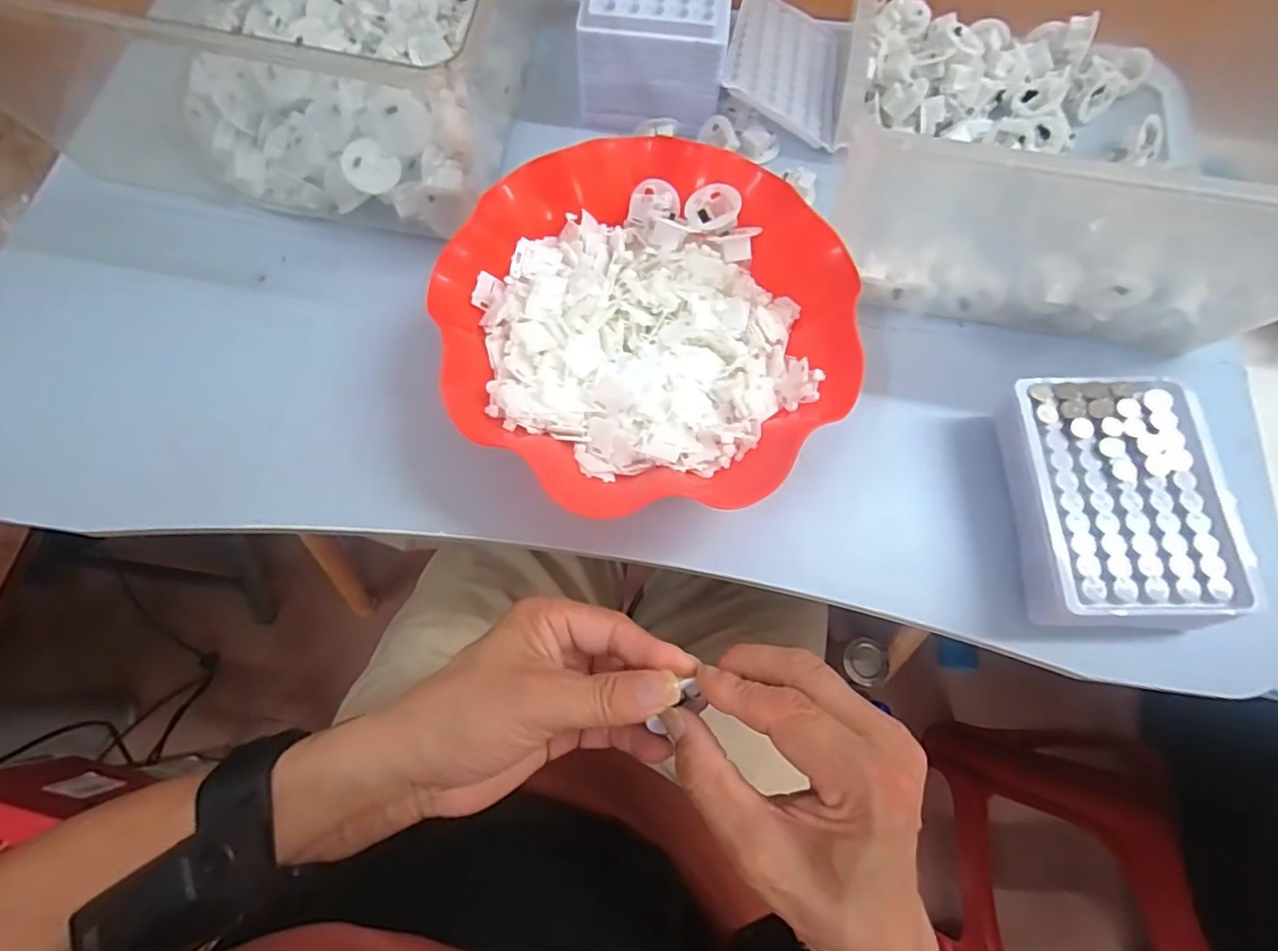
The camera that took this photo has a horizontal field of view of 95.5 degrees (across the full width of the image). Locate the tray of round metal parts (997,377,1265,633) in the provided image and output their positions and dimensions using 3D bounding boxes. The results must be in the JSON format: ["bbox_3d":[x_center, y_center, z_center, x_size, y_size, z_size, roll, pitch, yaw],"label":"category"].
[{"bbox_3d":[0.255,0.013,0.317,0.104,0.035,0.133,1,72,-1],"label":"tray of round metal parts"}]

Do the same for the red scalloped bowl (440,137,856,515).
[{"bbox_3d":[0.004,-0.083,0.334,0.219,0.055,0.214,0,72,-1],"label":"red scalloped bowl"}]

